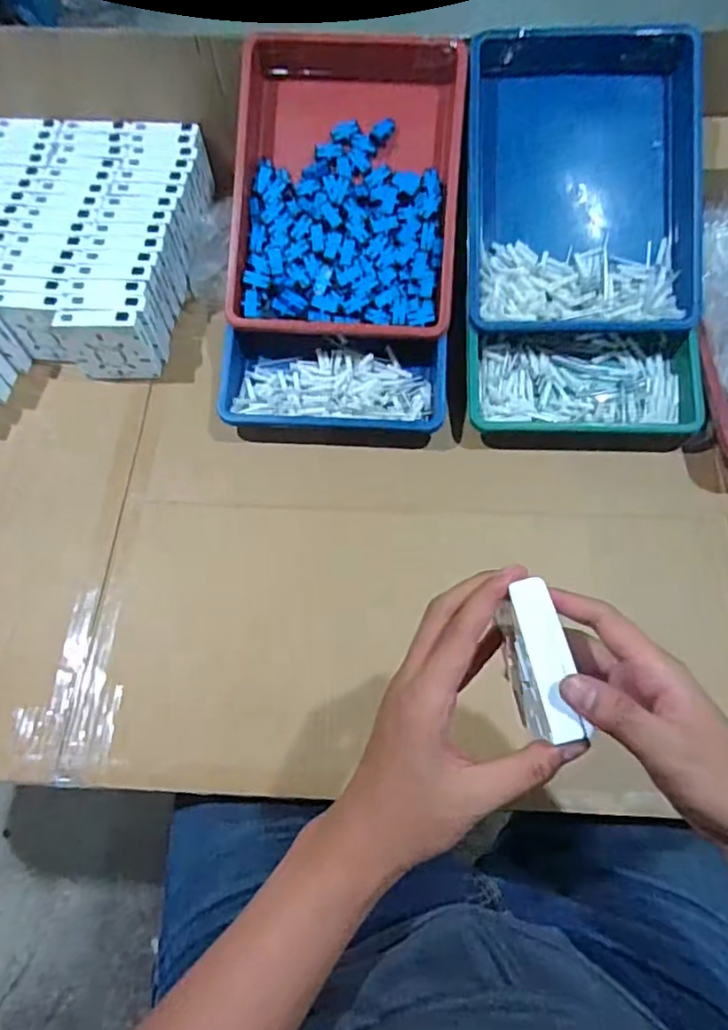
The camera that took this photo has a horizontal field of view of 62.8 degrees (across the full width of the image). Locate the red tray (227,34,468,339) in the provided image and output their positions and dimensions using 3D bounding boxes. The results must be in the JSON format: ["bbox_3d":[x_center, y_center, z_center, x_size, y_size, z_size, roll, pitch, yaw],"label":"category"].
[{"bbox_3d":[-0.019,-0.352,0.637,0.237,0.055,0.321,3,84,2],"label":"red tray"}]

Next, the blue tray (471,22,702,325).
[{"bbox_3d":[0.229,-0.353,0.628,0.240,0.049,0.320,0,87,2],"label":"blue tray"}]

